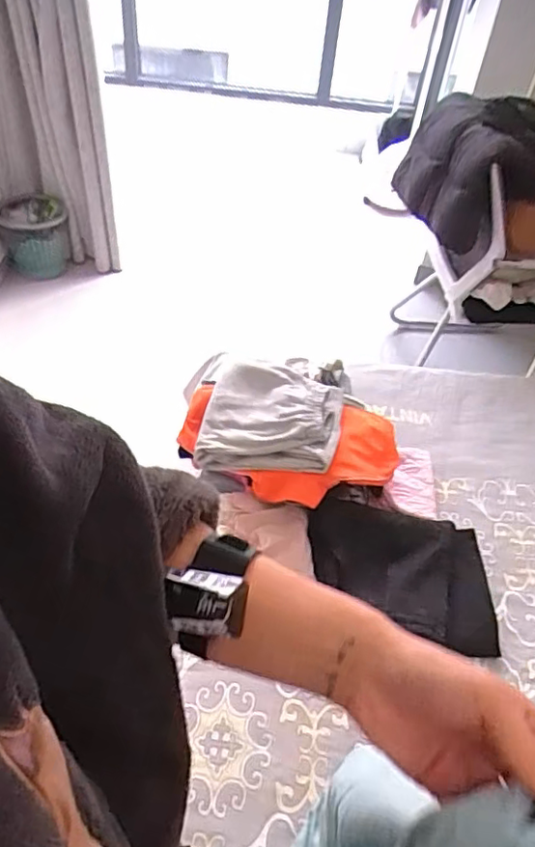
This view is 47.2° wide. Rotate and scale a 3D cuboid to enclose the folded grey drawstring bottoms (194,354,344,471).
[{"bbox_3d":[0.011,-0.014,1.190,0.259,0.094,0.238,10,48,4],"label":"folded grey drawstring bottoms"}]

